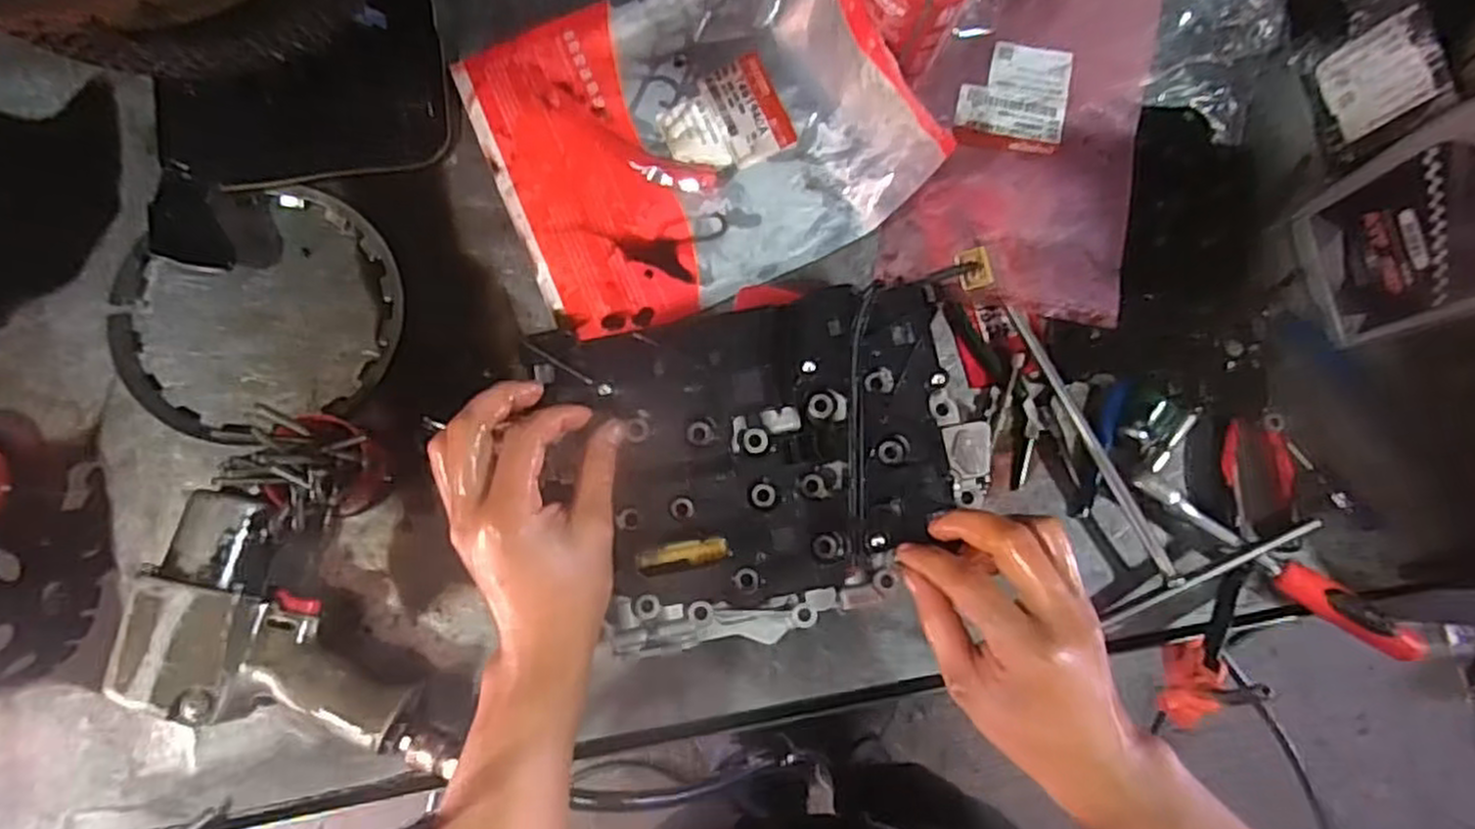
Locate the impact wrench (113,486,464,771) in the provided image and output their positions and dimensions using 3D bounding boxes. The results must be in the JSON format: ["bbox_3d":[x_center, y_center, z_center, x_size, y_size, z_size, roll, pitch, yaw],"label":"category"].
[{"bbox_3d":[-0.266,0.132,0.479,0.188,0.059,0.136,13,80,0],"label":"impact wrench"}]

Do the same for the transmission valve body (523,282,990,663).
[{"bbox_3d":[0.017,0.028,0.440,0.229,0.038,0.180,-13,82,-1],"label":"transmission valve body"}]

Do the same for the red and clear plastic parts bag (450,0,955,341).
[{"bbox_3d":[-0.038,-0.217,0.554,0.300,0.103,0.266,-16,82,-5],"label":"red and clear plastic parts bag"}]

